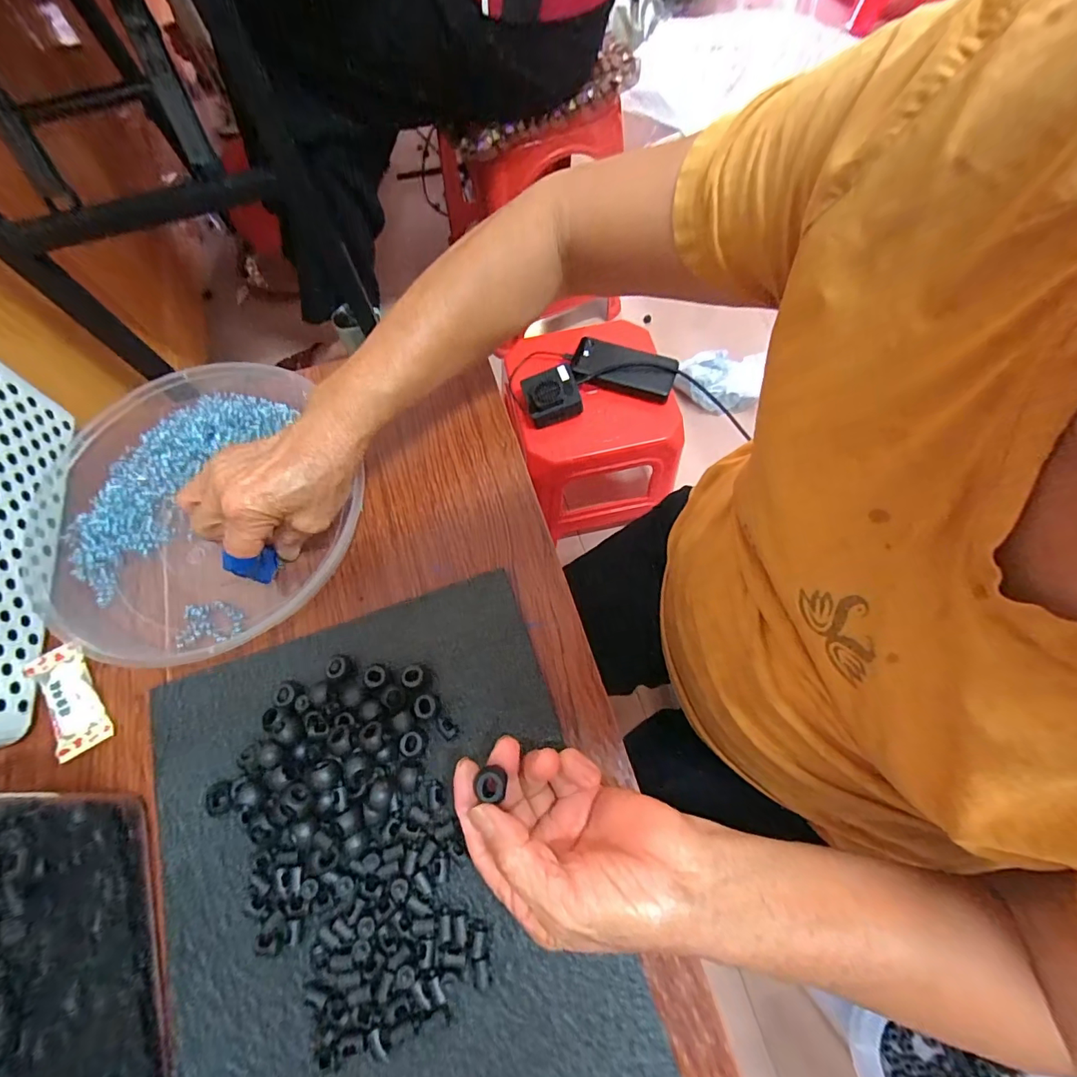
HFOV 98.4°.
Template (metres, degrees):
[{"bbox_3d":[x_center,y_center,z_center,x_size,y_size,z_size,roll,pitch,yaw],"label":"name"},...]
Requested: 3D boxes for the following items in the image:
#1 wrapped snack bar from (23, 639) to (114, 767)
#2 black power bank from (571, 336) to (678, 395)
[{"bbox_3d":[-0.316,0.107,0.312,0.030,0.013,0.073,-30,70,-12],"label":"wrapped snack bar"},{"bbox_3d":[0.129,-0.261,0.706,0.152,0.021,0.067,14,70,6],"label":"black power bank"}]

